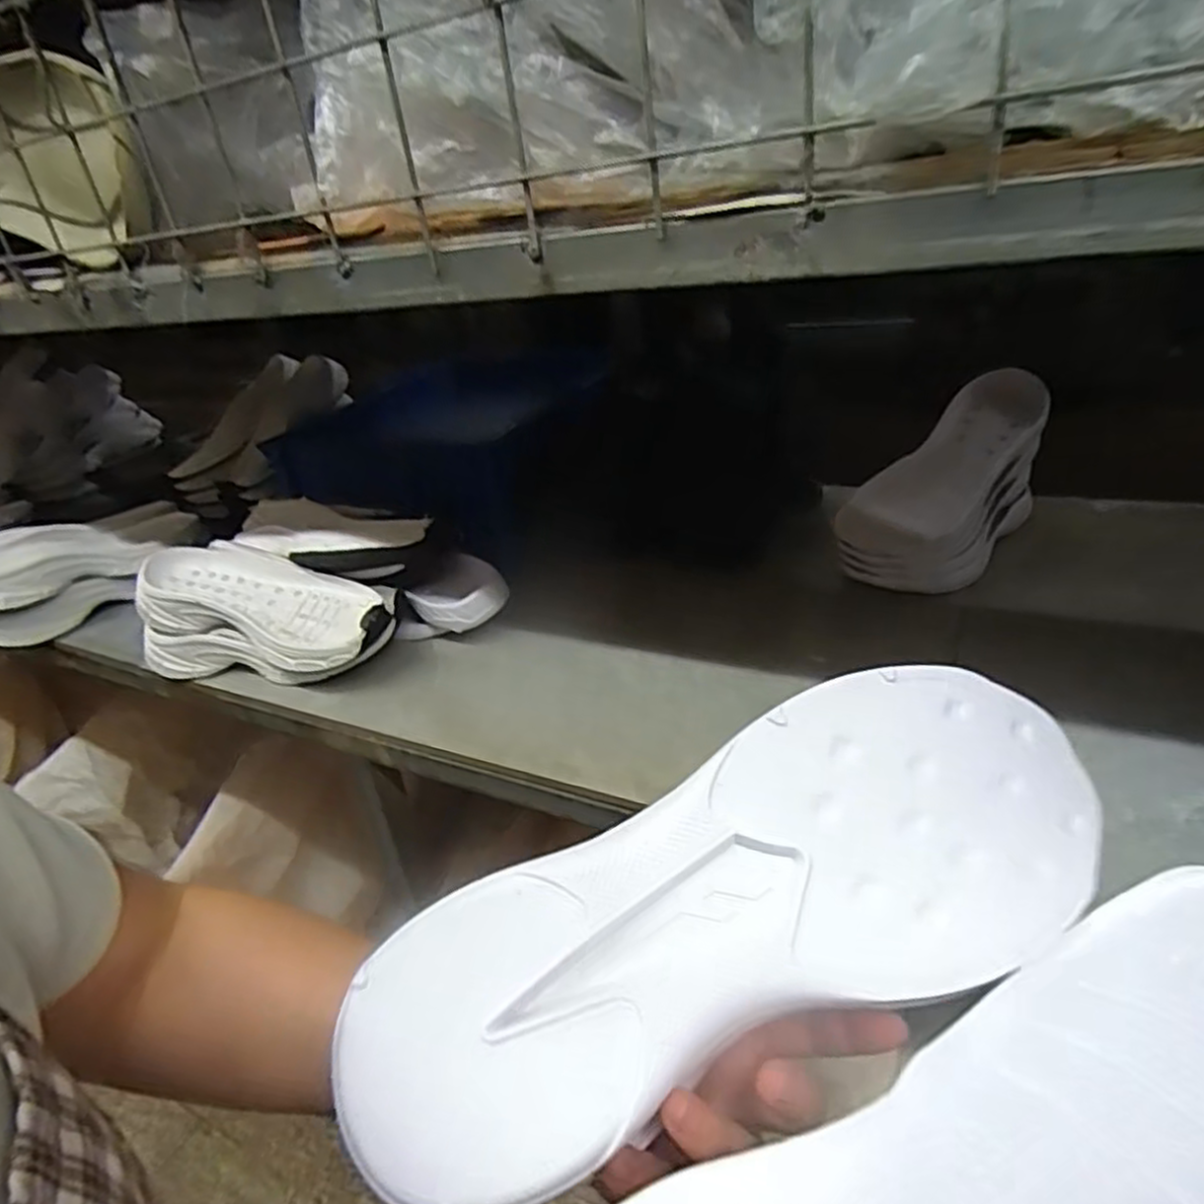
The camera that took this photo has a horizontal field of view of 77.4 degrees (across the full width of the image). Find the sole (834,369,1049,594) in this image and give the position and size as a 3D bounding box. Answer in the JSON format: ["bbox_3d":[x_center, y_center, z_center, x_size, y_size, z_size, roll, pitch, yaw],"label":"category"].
[{"bbox_3d":[0.379,-0.112,0.817,0.304,0.124,0.133,-47,44,-15],"label":"sole"}]

